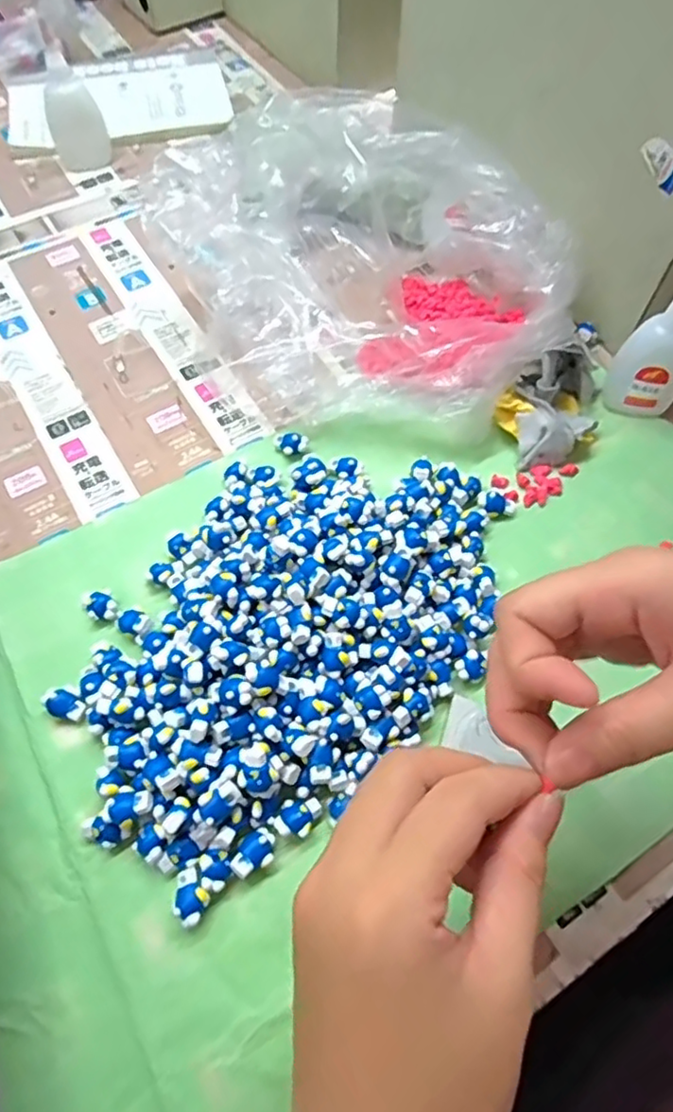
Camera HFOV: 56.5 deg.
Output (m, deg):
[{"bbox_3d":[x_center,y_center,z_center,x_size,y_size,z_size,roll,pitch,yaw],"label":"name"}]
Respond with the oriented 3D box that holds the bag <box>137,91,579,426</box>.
[{"bbox_3d":[0.024,-0.190,0.409,0.231,0.095,0.219,39,69,19],"label":"bag"}]

